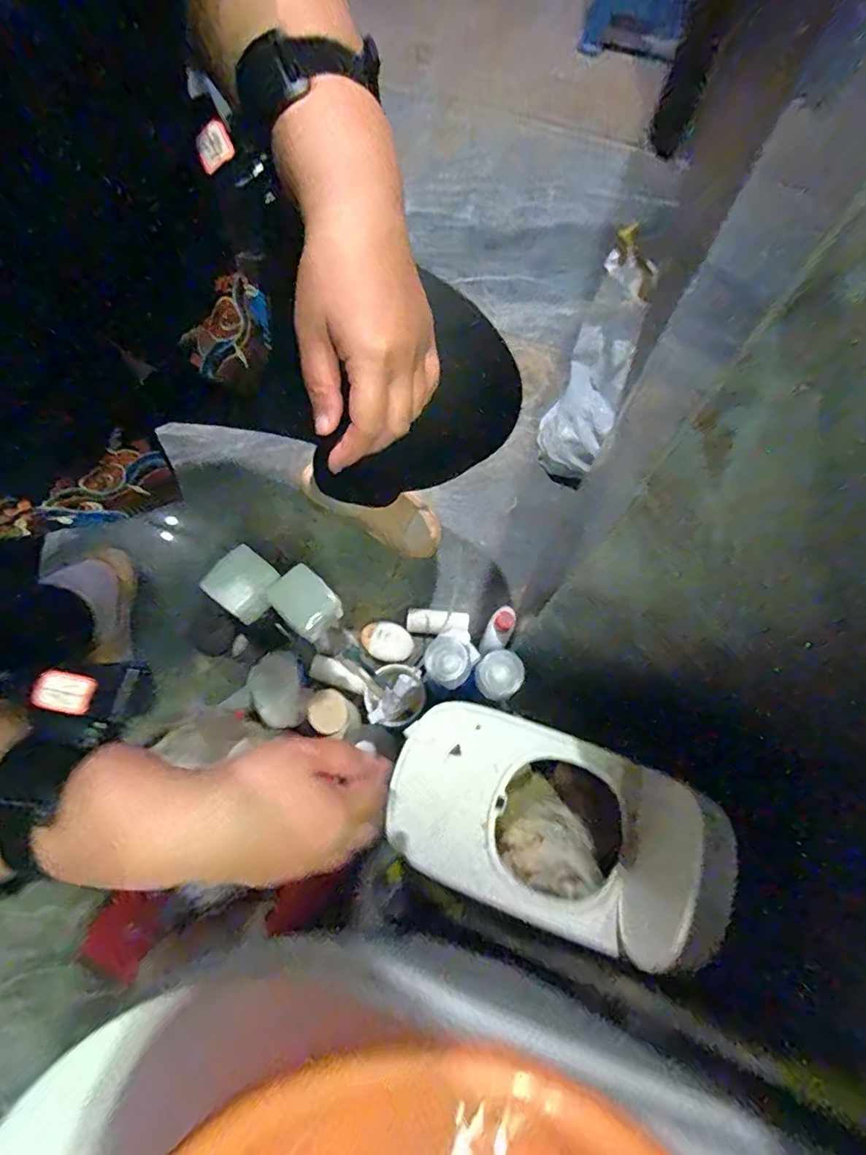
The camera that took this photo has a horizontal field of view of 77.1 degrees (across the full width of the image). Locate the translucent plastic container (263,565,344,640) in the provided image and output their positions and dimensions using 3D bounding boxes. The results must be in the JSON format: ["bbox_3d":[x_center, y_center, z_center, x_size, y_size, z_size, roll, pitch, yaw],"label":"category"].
[{"bbox_3d":[-0.162,0.036,0.697,0.065,0.058,0.084,-42,76,-13],"label":"translucent plastic container"}]

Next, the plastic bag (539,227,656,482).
[{"bbox_3d":[0.256,-0.333,0.868,0.097,0.355,0.143,17,36,6],"label":"plastic bag"}]

